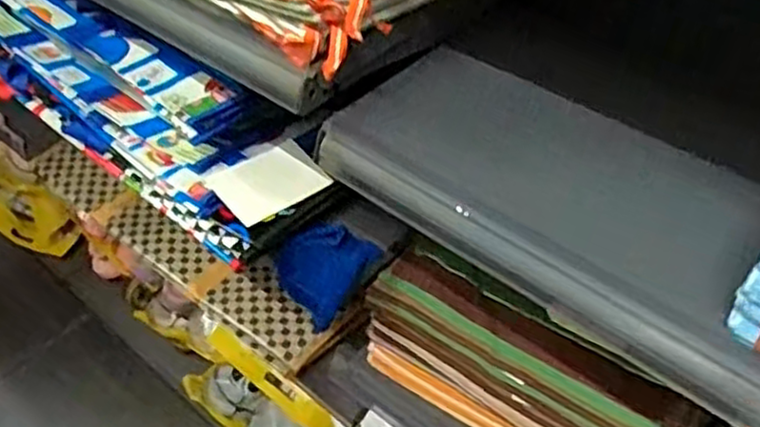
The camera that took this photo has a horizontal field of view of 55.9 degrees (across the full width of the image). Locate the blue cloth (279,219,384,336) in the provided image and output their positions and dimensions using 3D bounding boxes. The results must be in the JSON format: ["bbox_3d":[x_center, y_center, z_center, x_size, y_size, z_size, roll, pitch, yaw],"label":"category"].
[{"bbox_3d":[-0.064,0.061,0.783,0.086,0.024,0.106,34,82,10],"label":"blue cloth"}]

